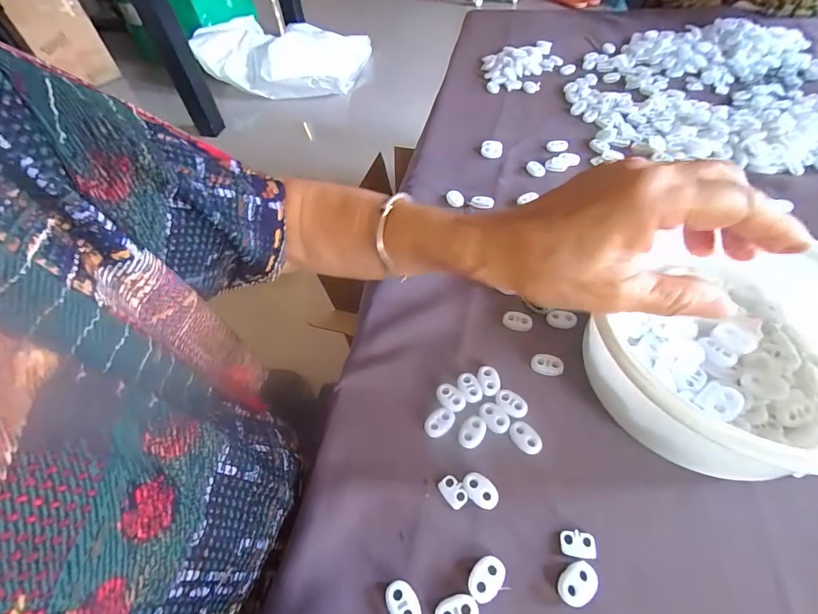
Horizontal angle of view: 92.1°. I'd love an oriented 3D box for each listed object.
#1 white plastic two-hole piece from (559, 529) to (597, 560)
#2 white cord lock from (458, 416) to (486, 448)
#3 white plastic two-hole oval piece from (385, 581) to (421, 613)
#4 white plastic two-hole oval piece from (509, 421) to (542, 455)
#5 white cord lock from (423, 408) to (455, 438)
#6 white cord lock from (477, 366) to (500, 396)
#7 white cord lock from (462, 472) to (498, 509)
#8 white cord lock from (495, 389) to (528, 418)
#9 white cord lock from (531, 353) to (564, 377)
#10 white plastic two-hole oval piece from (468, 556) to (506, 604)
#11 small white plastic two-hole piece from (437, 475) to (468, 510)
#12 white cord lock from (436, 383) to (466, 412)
[{"bbox_3d":[0.096,0.134,0.223,0.019,0.004,0.013,5,55,9],"label":"white plastic two-hole piece"},{"bbox_3d":[0.042,0.083,0.263,0.015,0.004,0.022,27,62,22],"label":"white cord lock"},{"bbox_3d":[-0.003,0.160,0.212,0.016,0.004,0.023,-37,59,-19],"label":"white plastic two-hole oval piece"},{"bbox_3d":[0.077,0.086,0.259,0.015,0.004,0.023,-37,59,-19],"label":"white plastic two-hole oval piece"},{"bbox_3d":[0.021,0.079,0.268,0.023,0.004,0.015,-33,58,-17],"label":"white cord lock"},{"bbox_3d":[0.058,0.053,0.283,0.015,0.004,0.021,-13,55,-3],"label":"white cord lock"},{"bbox_3d":[0.044,0.112,0.242,0.023,0.004,0.015,28,62,23],"label":"white cord lock"},{"bbox_3d":[0.071,0.066,0.272,0.015,0.004,0.022,-39,60,-20],"label":"white cord lock"},{"bbox_3d":[0.101,0.042,0.288,0.023,0.006,0.015,17,58,17],"label":"white cord lock"},{"bbox_3d":[0.043,0.149,0.217,0.023,0.004,0.016,-36,59,-19],"label":"white plastic two-hole oval piece"},{"bbox_3d":[0.027,0.114,0.244,0.013,0.004,0.019,-35,59,-18],"label":"small white plastic two-hole piece"},{"bbox_3d":[0.029,0.063,0.277,0.015,0.004,0.022,-40,60,-21],"label":"white cord lock"}]

